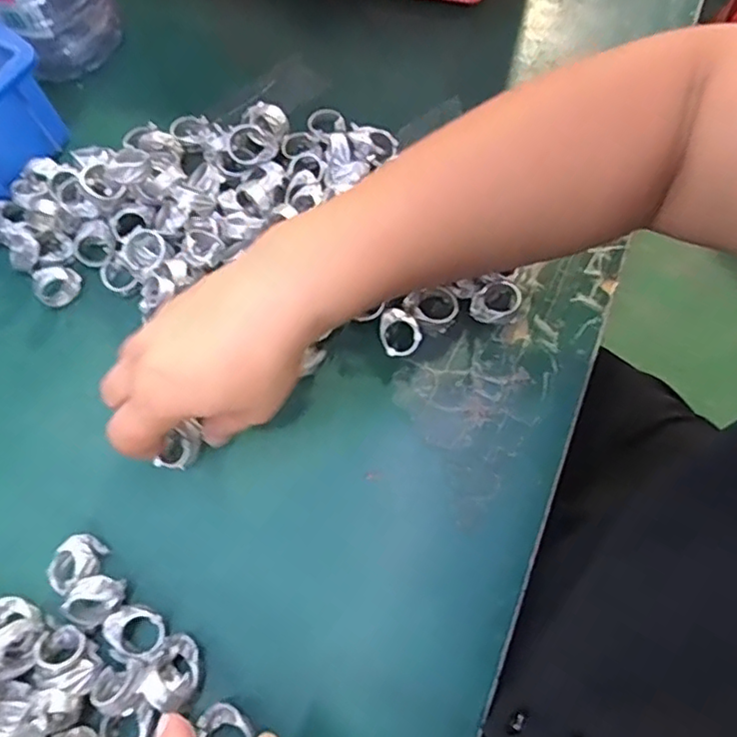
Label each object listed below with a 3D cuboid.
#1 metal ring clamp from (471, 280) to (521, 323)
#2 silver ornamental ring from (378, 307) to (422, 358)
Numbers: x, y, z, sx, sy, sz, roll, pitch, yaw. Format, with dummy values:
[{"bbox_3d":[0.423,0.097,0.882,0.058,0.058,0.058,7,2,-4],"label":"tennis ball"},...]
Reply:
[{"bbox_3d":[0.076,-0.040,0.360,0.026,0.015,0.027,27,70,13],"label":"metal ring clamp"},{"bbox_3d":[0.018,-0.020,0.355,0.023,0.018,0.026,-6,67,-1],"label":"silver ornamental ring"}]

